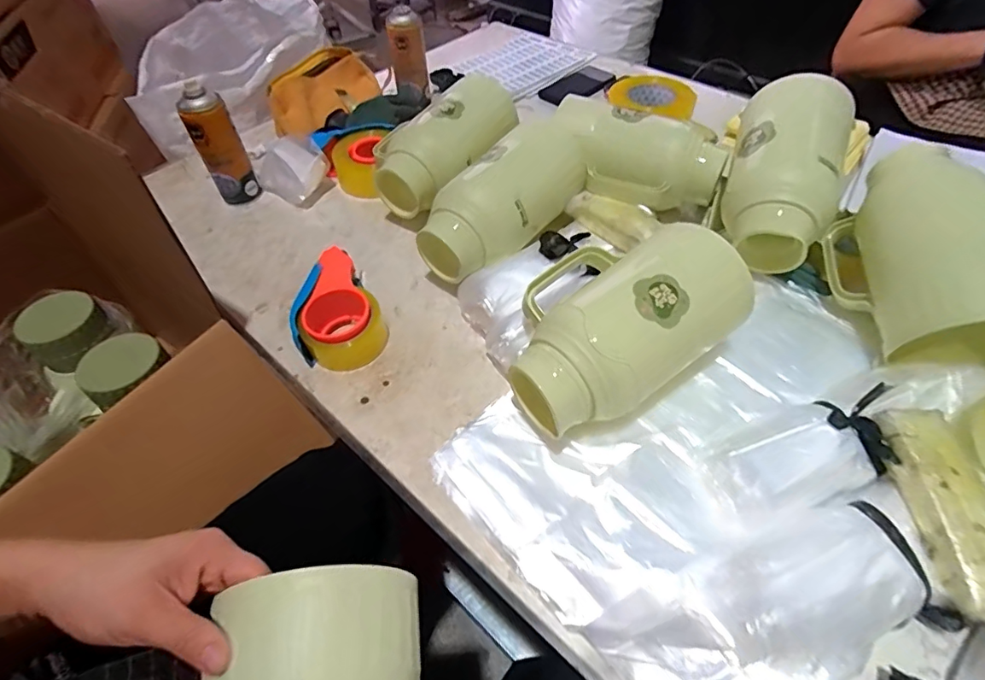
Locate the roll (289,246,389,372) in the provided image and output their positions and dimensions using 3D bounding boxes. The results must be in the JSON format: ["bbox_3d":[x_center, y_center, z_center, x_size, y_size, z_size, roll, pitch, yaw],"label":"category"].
[{"bbox_3d":[-0.203,-0.035,0.638,0.104,0.065,0.153,-22,54,-15],"label":"roll"}]

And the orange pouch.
[{"bbox_3d":[-0.329,-0.472,0.962,0.075,0.099,0.216,26,57,22],"label":"orange pouch"}]

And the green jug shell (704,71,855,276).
[{"bbox_3d":[0.375,-0.206,0.673,0.162,0.124,0.252,15,78,51],"label":"green jug shell"}]

